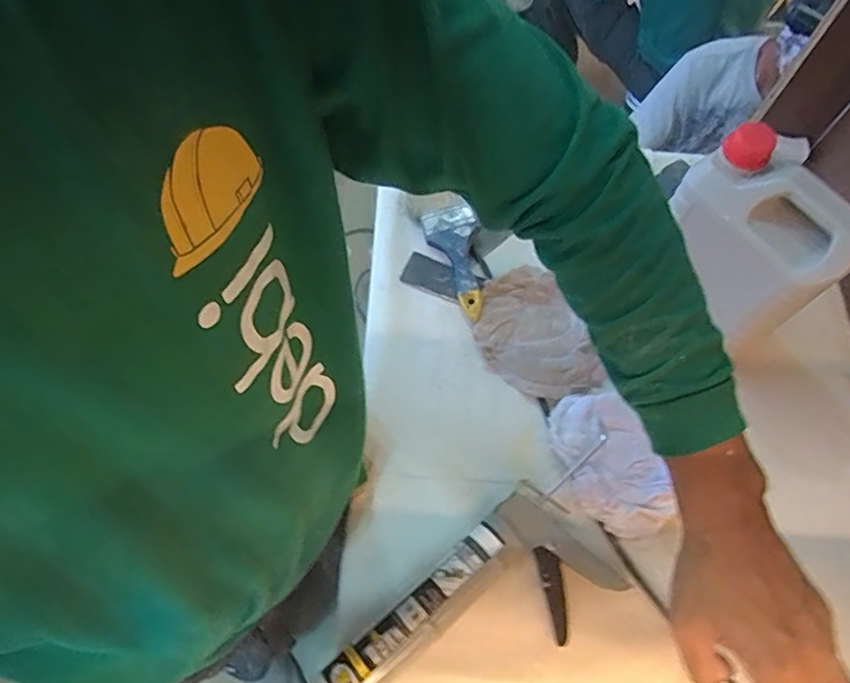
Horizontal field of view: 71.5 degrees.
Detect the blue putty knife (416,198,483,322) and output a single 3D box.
[{"bbox_3d":[0.049,-0.105,0.750,0.062,0.028,0.157,-18,67,-11],"label":"blue putty knife"}]

